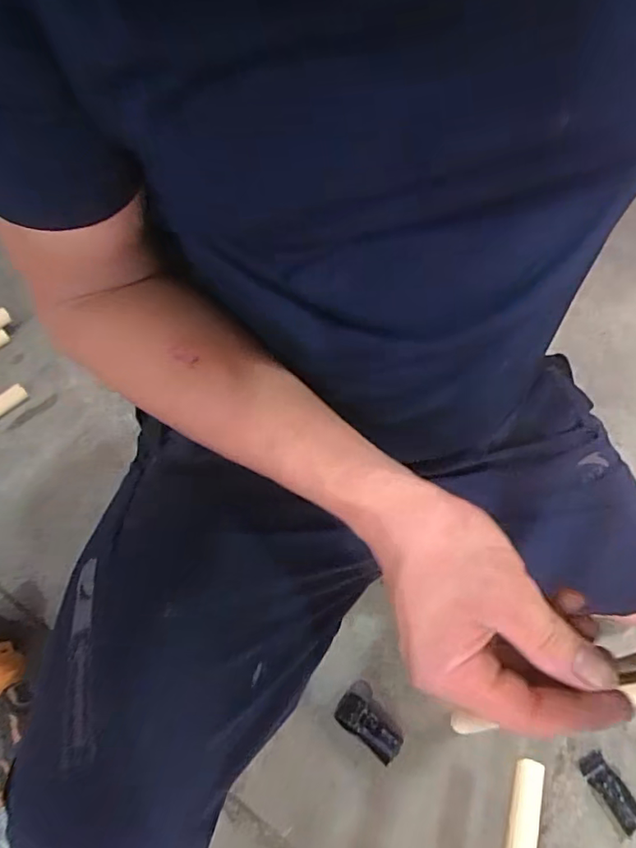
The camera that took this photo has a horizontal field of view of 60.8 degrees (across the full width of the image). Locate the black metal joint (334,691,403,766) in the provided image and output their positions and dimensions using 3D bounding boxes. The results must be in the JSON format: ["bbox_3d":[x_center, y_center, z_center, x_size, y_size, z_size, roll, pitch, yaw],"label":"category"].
[{"bbox_3d":[0.061,0.365,0.654,0.085,0.033,0.040,34,69,19],"label":"black metal joint"}]

